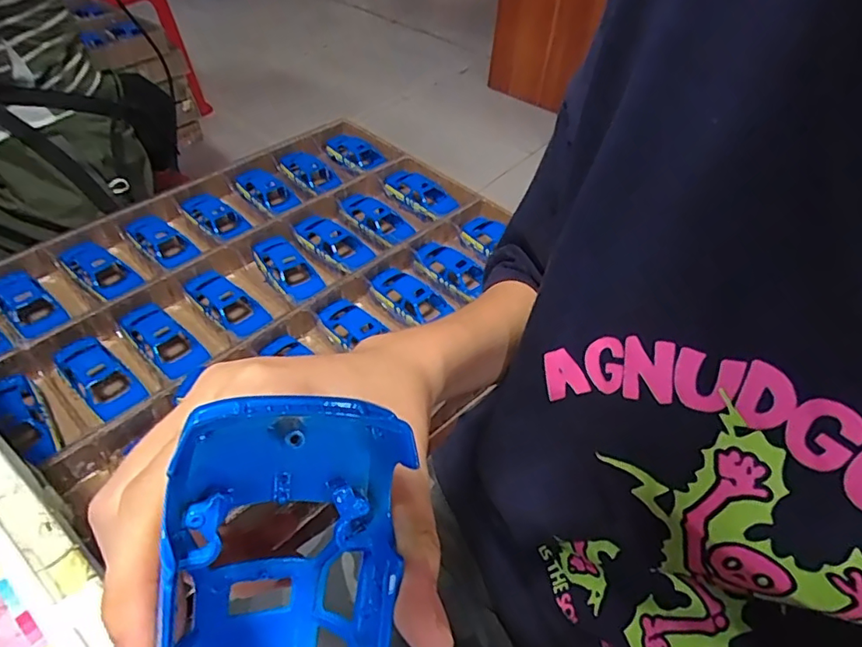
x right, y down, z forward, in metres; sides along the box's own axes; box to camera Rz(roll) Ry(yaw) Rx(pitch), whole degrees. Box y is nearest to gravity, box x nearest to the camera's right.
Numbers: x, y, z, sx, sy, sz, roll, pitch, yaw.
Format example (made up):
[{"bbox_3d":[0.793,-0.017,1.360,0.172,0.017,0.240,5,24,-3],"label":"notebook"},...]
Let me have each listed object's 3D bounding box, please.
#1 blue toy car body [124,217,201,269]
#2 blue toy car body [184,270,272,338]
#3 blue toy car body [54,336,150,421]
[{"bbox_3d":[-0.342,-0.103,0.692,0.092,0.031,0.049,35,54,25],"label":"blue toy car body"},{"bbox_3d":[-0.231,-0.018,0.625,0.126,0.030,0.051,38,55,26],"label":"blue toy car body"},{"bbox_3d":[-0.334,0.053,0.546,0.097,0.026,0.048,33,53,23],"label":"blue toy car body"}]

